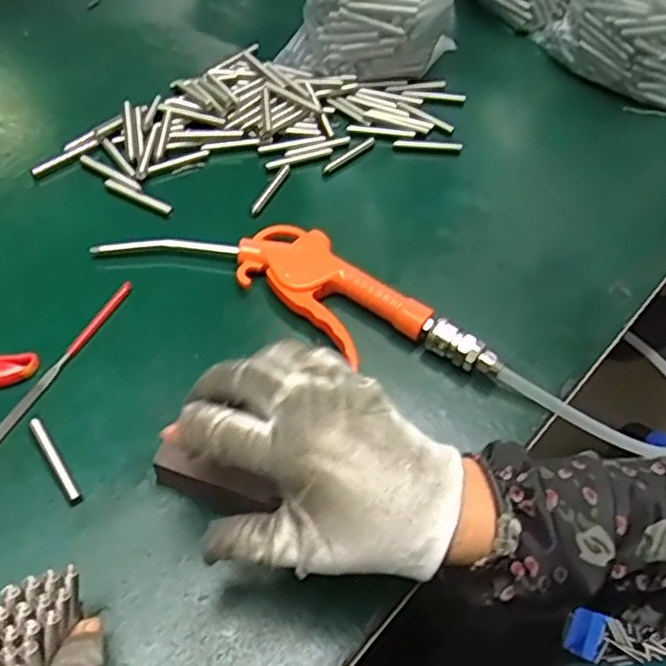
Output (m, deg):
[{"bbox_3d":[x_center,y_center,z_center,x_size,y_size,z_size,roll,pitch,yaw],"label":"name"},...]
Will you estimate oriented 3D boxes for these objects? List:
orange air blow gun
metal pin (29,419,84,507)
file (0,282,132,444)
[{"bbox_3d":[-0.018,-0.031,0.455,0.265,0.024,0.079,25,55,13],"label":"orange air blow gun"},{"bbox_3d":[-0.154,0.071,0.374,0.008,0.005,0.058,-29,61,-24],"label":"metal pin"},{"bbox_3d":[-0.170,0.024,0.408,0.011,0.005,0.157,22,55,11],"label":"file"}]

